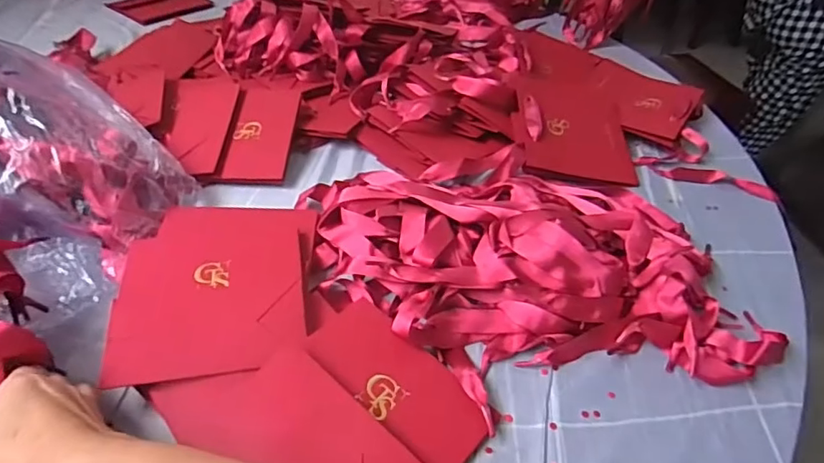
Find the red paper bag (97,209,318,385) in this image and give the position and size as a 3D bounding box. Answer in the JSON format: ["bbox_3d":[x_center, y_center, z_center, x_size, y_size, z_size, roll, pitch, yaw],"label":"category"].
[{"bbox_3d":[-0.158,0.036,0.442,0.146,0.014,0.189,-4,43,-7],"label":"red paper bag"}]

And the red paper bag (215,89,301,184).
[{"bbox_3d":[-0.171,-0.111,0.611,0.072,0.011,0.141,1,56,0],"label":"red paper bag"}]

